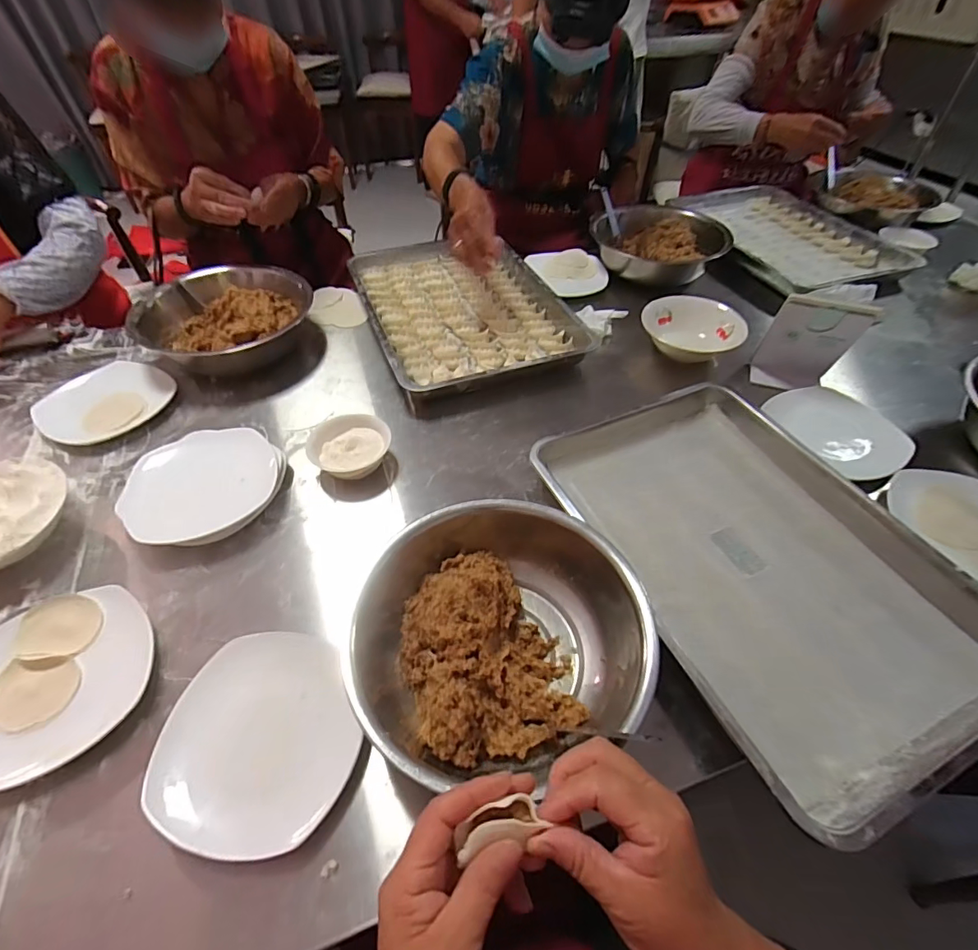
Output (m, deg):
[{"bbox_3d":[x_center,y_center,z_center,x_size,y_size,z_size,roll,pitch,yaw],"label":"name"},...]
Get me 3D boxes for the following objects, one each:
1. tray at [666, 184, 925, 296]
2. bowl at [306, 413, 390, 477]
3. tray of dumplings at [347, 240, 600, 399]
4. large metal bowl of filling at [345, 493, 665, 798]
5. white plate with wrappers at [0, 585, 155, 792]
[{"bbox_3d":[0.710,-0.570,1.143,0.356,0.037,0.516,-12,50,-9],"label":"tray"},{"bbox_3d":[-0.193,-0.042,0.678,0.100,0.042,0.096,0,50,0],"label":"bowl"},{"bbox_3d":[-0.063,-0.327,0.937,0.347,0.040,0.499,-19,52,-15],"label":"tray of dumplings"},{"bbox_3d":[0.020,0.155,0.481,0.255,0.083,0.265,0,50,0],"label":"large metal bowl of filling"},{"bbox_3d":[-0.425,0.197,0.476,0.172,0.022,0.172,2,49,-3],"label":"white plate with wrappers"}]

